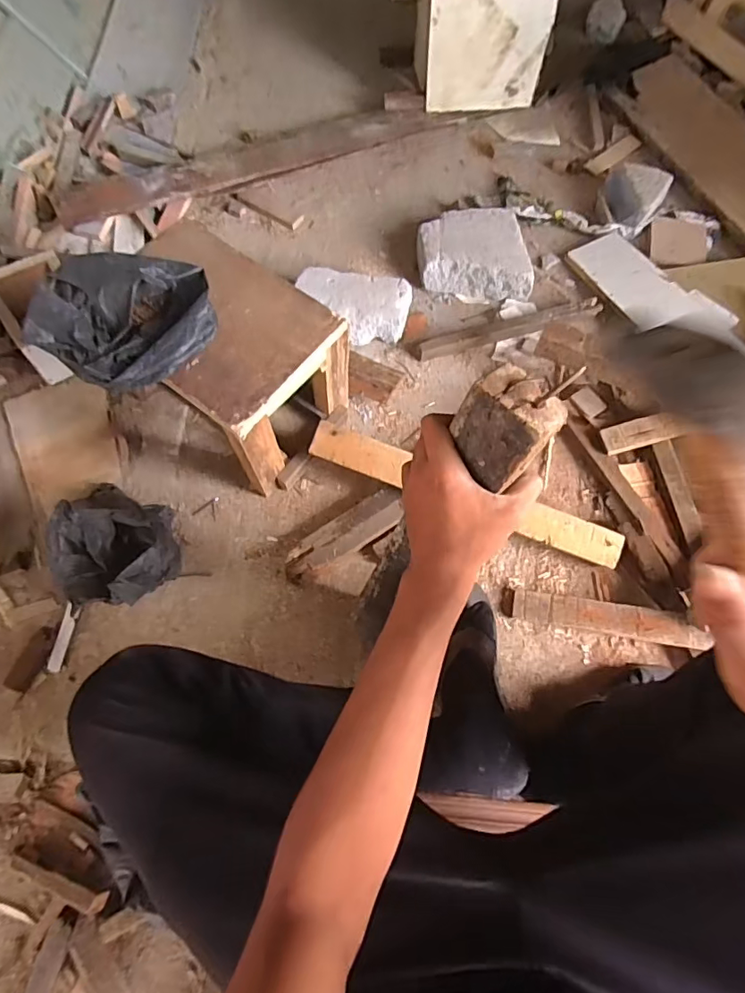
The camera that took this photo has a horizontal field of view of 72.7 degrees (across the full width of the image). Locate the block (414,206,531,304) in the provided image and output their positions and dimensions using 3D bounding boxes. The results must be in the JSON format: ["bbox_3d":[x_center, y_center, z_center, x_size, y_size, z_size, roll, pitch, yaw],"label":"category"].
[{"bbox_3d":[0.197,-0.479,1.000,0.209,0.061,0.188,-2,68,-1],"label":"block"}]

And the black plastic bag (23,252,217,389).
[{"bbox_3d":[-0.312,-0.223,0.641,0.219,0.088,0.154,-20,69,-10],"label":"black plastic bag"}]

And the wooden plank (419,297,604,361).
[{"bbox_3d":[0.258,-0.318,0.946,0.350,0.015,0.045,-16,69,-6],"label":"wooden plank"}]

